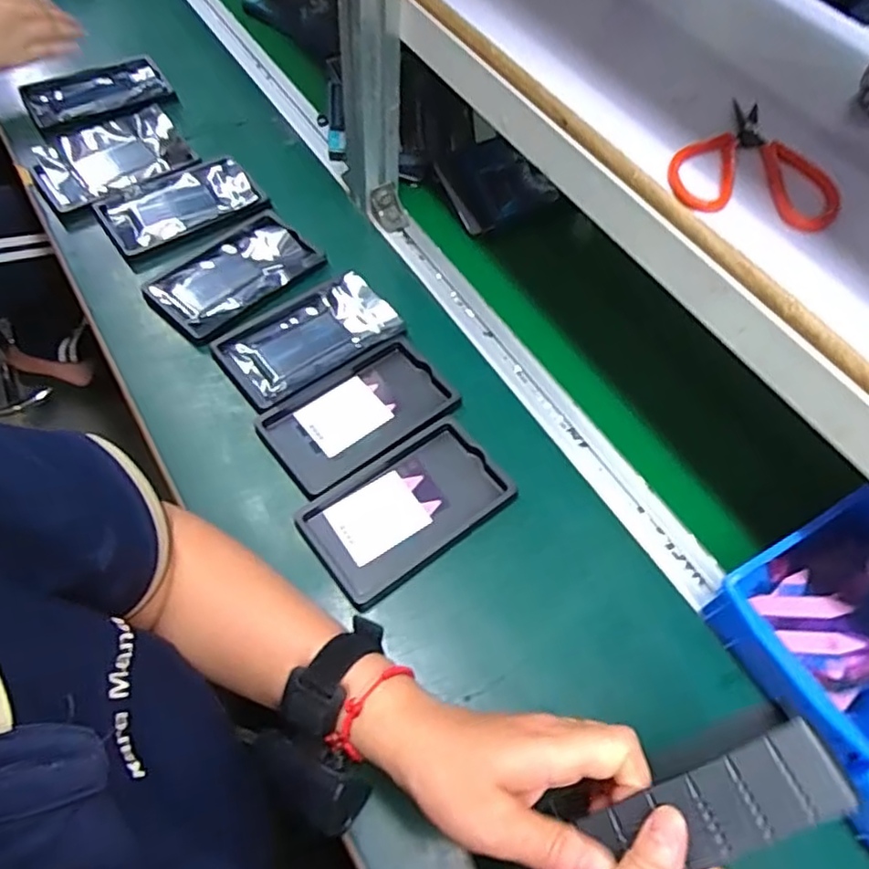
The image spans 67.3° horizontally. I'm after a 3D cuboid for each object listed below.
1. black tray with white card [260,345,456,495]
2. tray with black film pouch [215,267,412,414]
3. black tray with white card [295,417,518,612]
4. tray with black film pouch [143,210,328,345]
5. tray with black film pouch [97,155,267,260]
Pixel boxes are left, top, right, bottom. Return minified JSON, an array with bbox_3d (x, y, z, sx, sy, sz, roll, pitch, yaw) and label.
[{"bbox_3d":[-0.066,-0.017,0.571,0.155,0.013,0.094,-33,66,-22],"label":"black tray with white card"},{"bbox_3d":[-0.114,-0.093,0.608,0.161,0.022,0.093,-32,66,-22],"label":"tray with black film pouch"},{"bbox_3d":[-0.022,0.059,0.528,0.157,0.015,0.094,-32,66,-22],"label":"black tray with white card"},{"bbox_3d":[-0.195,-0.158,0.645,0.161,0.013,0.104,-37,68,-24],"label":"tray with black film pouch"},{"bbox_3d":[-0.265,-0.244,0.689,0.155,0.016,0.093,-27,64,-20],"label":"tray with black film pouch"}]

